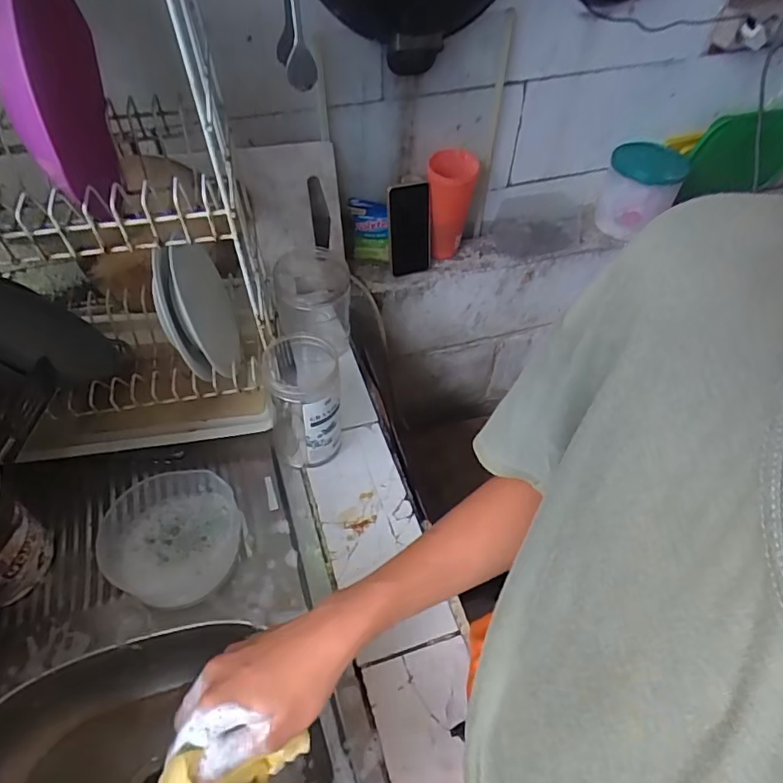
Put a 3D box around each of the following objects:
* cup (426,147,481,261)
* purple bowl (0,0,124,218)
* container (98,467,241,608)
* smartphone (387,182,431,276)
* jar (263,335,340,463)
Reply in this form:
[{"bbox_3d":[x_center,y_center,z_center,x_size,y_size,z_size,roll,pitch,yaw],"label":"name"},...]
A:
[{"bbox_3d":[0.107,-0.343,0.982,0.084,0.165,0.110,6,50,2],"label":"cup"},{"bbox_3d":[-0.296,-0.272,0.462,0.056,0.193,0.206,-13,52,-14],"label":"purple bowl"},{"bbox_3d":[-0.261,0.168,0.617,0.150,0.061,0.154,2,50,-2],"label":"container"},{"bbox_3d":[0.033,-0.291,0.953,0.078,0.163,0.014,-15,41,-10],"label":"smartphone"},{"bbox_3d":[-0.111,0.019,0.671,0.085,0.168,0.092,2,50,-2],"label":"jar"}]

